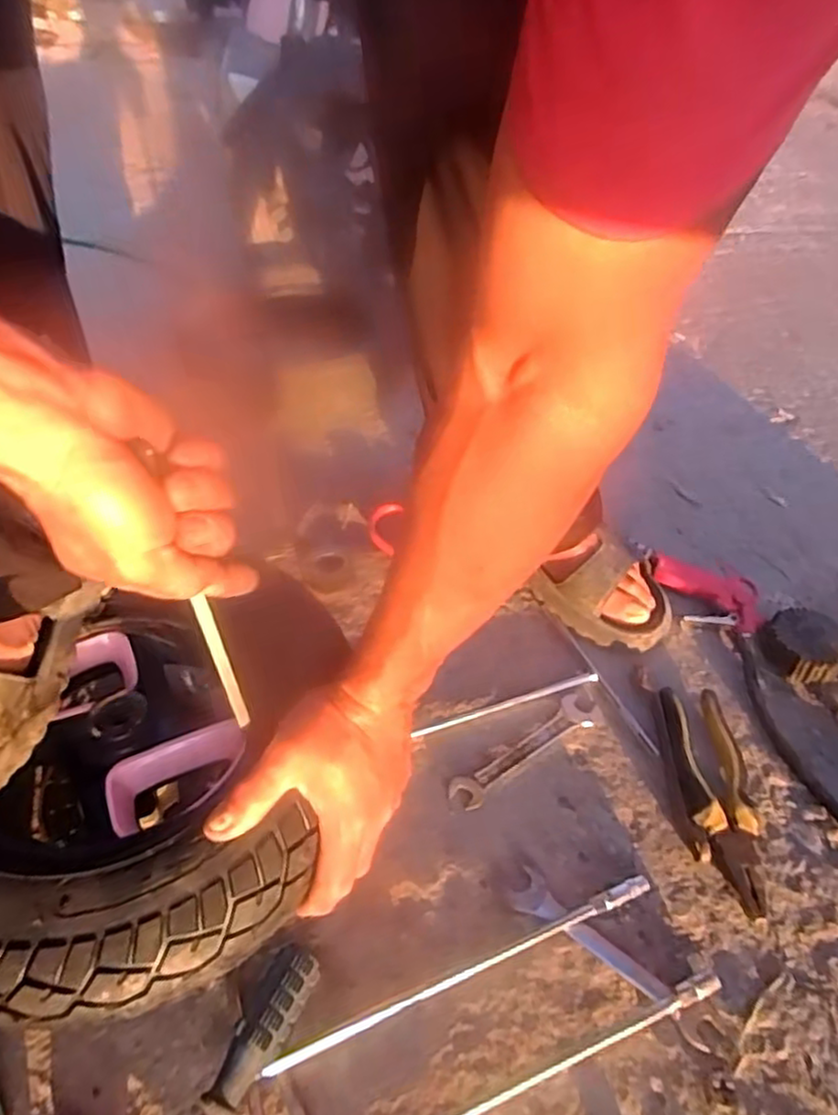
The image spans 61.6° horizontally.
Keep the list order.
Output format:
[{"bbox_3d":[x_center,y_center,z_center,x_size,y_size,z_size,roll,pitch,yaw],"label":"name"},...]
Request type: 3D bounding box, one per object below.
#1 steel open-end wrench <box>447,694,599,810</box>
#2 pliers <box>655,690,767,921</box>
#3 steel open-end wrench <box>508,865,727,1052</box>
[{"bbox_3d":[0.091,0.162,0.594,0.151,0.007,0.032,-27,50,-29],"label":"steel open-end wrench"},{"bbox_3d":[0.237,0.189,0.565,0.058,0.025,0.185,4,42,1],"label":"pliers"},{"bbox_3d":[0.130,0.270,0.481,0.148,0.007,0.028,30,48,26],"label":"steel open-end wrench"}]

